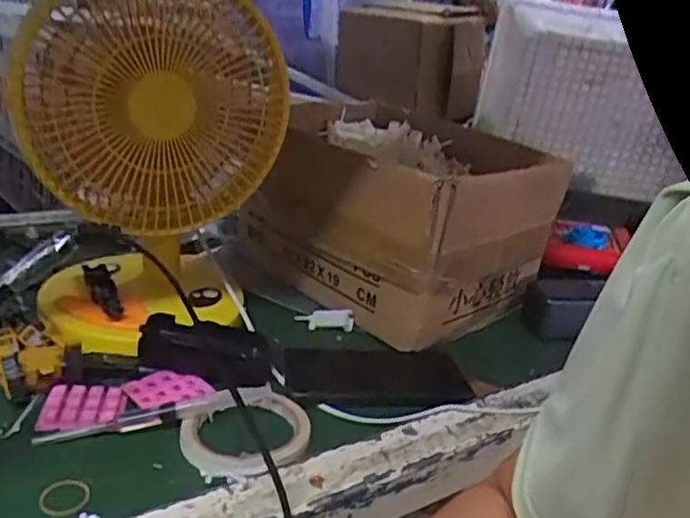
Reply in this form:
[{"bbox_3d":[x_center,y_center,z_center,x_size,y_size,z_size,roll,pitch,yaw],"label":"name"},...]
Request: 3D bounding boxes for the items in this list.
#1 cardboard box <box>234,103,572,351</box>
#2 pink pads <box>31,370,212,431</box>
[{"bbox_3d":[0.056,-0.056,0.766,0.286,0.172,0.294,-12,30,-38],"label":"cardboard box"},{"bbox_3d":[-0.172,0.107,0.527,0.128,0.010,0.047,-5,26,-26],"label":"pink pads"}]

